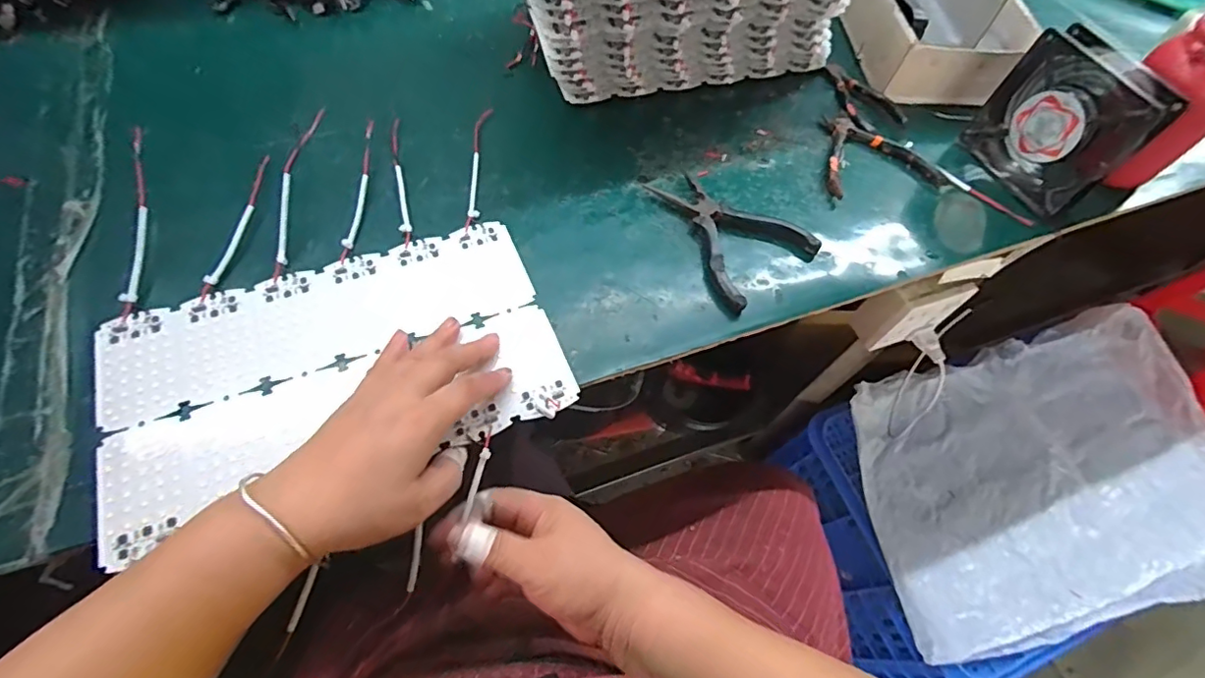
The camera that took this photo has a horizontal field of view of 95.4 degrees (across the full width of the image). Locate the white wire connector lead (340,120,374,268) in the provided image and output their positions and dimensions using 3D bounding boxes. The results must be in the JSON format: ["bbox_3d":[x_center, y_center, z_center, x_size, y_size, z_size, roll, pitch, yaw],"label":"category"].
[{"bbox_3d":[-0.208,-0.130,0.471,0.009,0.008,0.157,-1,61,-4],"label":"white wire connector lead"}]

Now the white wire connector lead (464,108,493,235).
[{"bbox_3d":[-0.113,-0.157,0.498,0.013,0.004,0.150,1,61,-3],"label":"white wire connector lead"}]

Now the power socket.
[{"bbox_3d":[0.320,-0.033,0.571,0.090,0.085,0.044,-13,64,-13],"label":"power socket"}]

